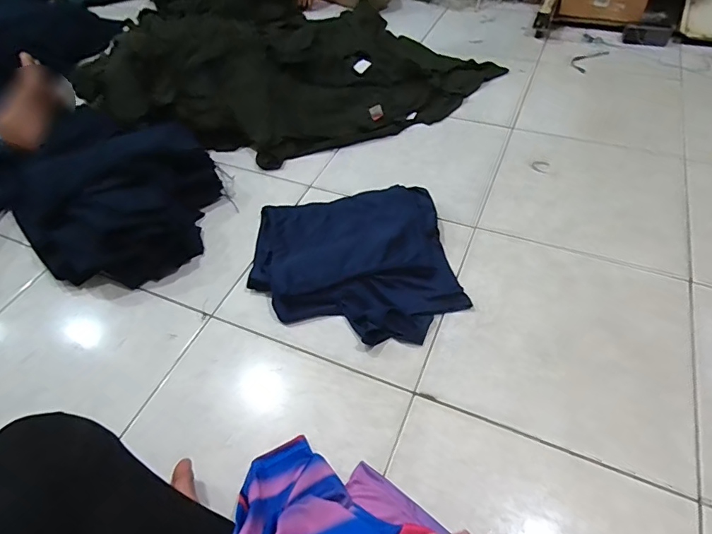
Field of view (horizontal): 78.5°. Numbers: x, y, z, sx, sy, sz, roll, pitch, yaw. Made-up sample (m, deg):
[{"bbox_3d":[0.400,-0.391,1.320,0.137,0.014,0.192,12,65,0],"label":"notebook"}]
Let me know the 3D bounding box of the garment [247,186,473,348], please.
[{"bbox_3d":[-0.007,-0.012,0.858,0.383,0.046,0.361,-10,52,-3],"label":"garment"}]

